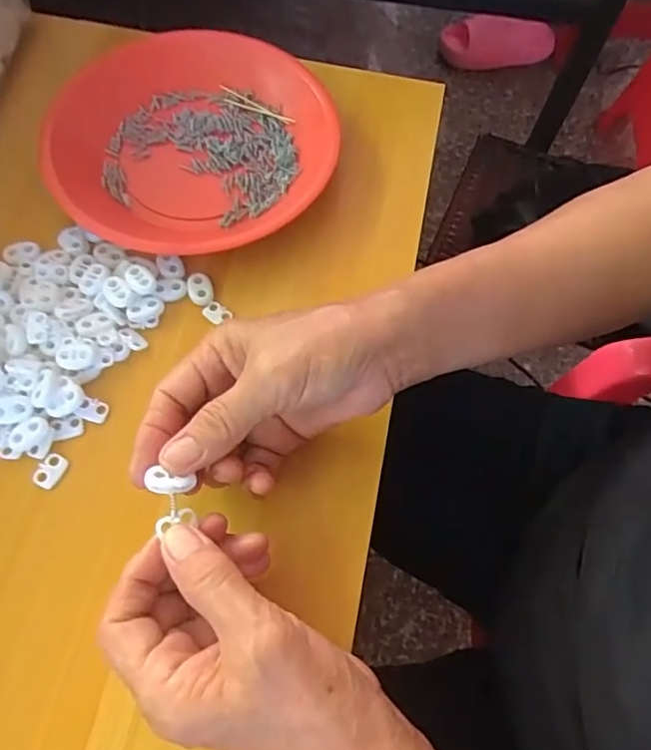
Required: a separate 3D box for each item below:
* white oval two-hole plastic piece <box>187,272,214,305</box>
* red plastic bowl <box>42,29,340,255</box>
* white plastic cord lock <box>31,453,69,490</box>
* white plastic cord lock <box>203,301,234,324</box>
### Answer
[{"bbox_3d":[-0.080,-0.055,0.365,0.015,0.005,0.022,-11,67,-8],"label":"white oval two-hole plastic piece"},{"bbox_3d":[-0.088,-0.160,0.400,0.183,0.033,0.186,1,66,-2],"label":"red plastic bowl"},{"bbox_3d":[-0.152,0.053,0.317,0.013,0.004,0.019,24,67,8],"label":"white plastic cord lock"},{"bbox_3d":[-0.068,-0.038,0.362,0.018,0.004,0.012,36,69,13],"label":"white plastic cord lock"}]

